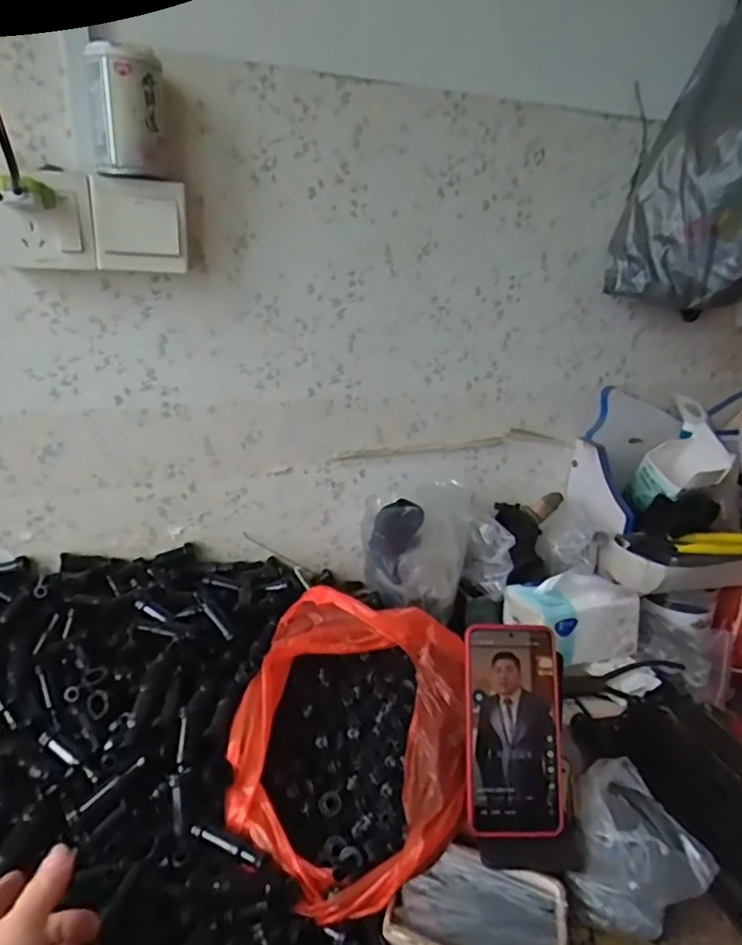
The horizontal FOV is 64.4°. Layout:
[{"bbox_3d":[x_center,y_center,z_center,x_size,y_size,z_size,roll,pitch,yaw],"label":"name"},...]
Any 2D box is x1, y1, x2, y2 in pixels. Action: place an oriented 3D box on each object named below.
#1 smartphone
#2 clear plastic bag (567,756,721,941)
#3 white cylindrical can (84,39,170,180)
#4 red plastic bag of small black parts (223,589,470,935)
[{"bbox_3d":[0.118,0.210,0.490,0.077,0.160,0.012,1,-12,-5],"label":"smartphone"},{"bbox_3d":[0.209,0.309,0.494,0.105,0.051,0.113,-4,22,-19],"label":"clear plastic bag"},{"bbox_3d":[-0.226,-0.329,0.544,0.070,0.101,0.053,-2,21,-14],"label":"white cylindrical can"},{"bbox_3d":[-0.021,0.228,0.513,0.205,0.142,0.229,8,21,14],"label":"red plastic bag of small black parts"}]

